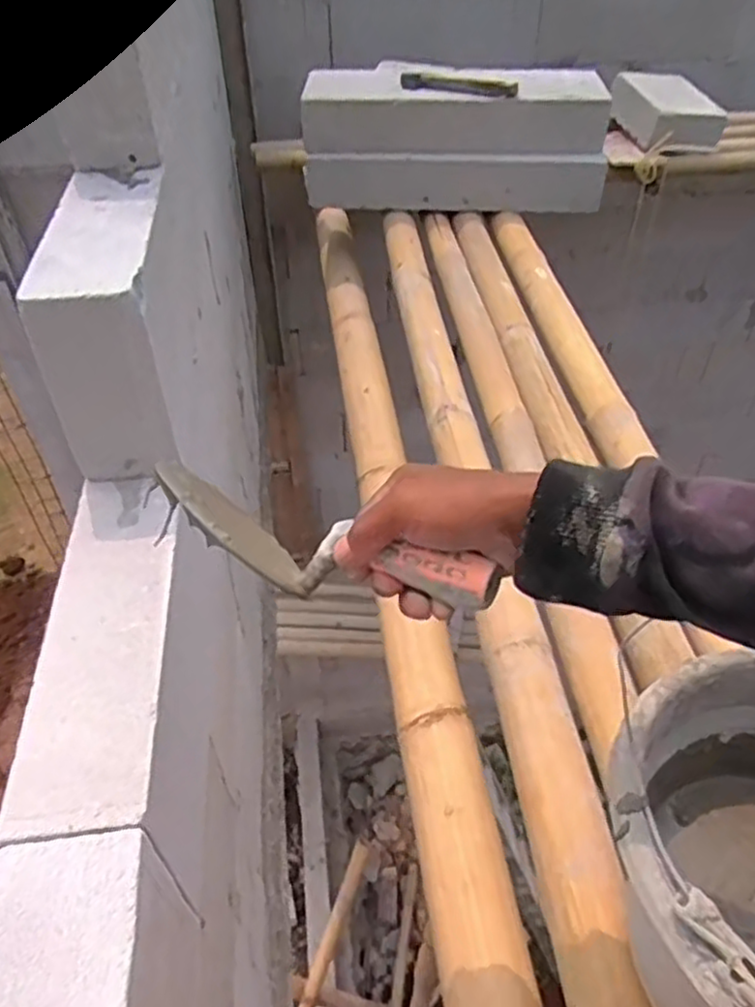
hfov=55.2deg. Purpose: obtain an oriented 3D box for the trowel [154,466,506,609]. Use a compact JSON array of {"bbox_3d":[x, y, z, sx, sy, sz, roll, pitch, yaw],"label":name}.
[{"bbox_3d":[-0.039,0.024,0.434,0.223,0.044,0.056,13,45,14],"label":"trowel"}]

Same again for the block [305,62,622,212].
[{"bbox_3d":[0.160,-0.733,1.478,0.609,0.247,0.126,-2,44,-1],"label":"block"}]

